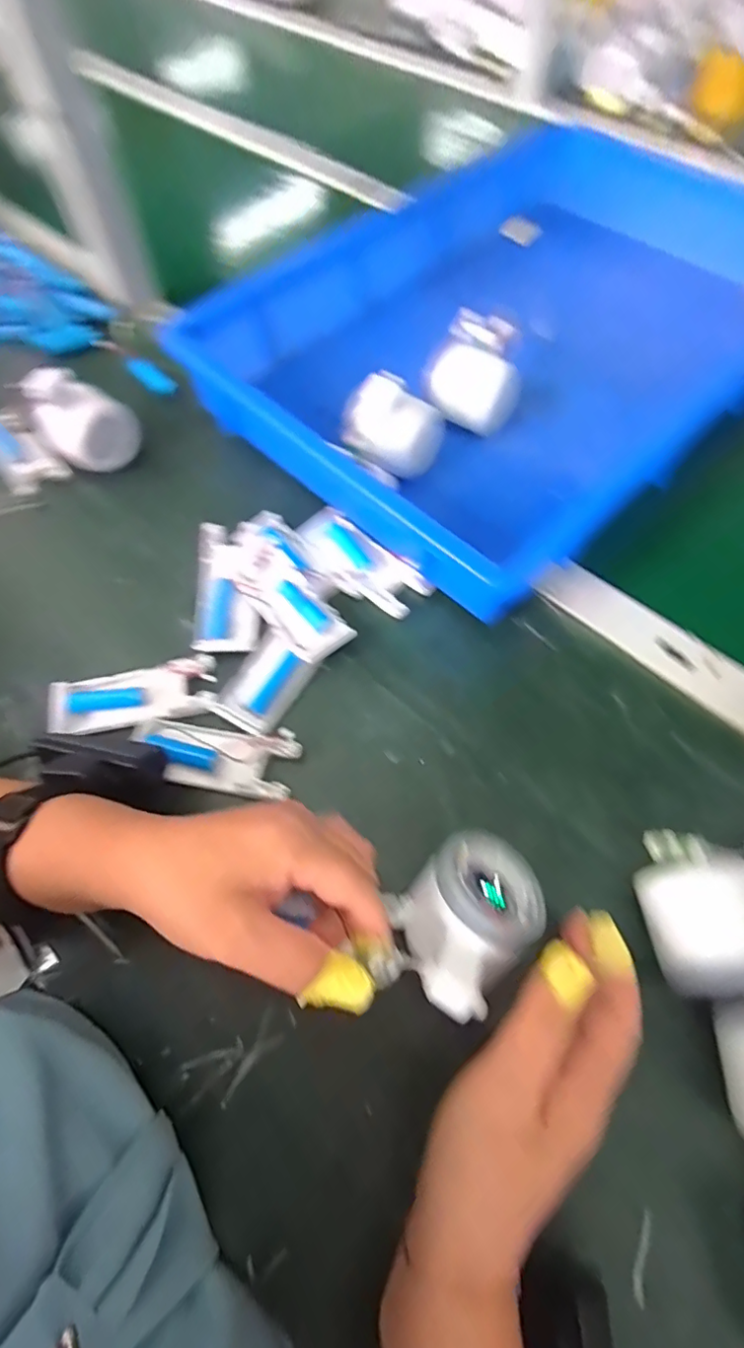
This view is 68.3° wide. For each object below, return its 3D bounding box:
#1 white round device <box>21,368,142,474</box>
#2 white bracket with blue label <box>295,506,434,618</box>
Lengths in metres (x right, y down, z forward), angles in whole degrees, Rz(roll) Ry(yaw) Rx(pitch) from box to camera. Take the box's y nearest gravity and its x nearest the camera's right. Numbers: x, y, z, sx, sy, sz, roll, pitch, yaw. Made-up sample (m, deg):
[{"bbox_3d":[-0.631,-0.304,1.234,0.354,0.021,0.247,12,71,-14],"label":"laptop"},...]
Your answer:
[{"bbox_3d":[-0.238,-0.210,0.451,0.071,0.070,0.043,-30,67,-13],"label":"white round device"},{"bbox_3d":[-0.010,-0.085,0.432,0.113,0.020,0.054,39,71,18],"label":"white bracket with blue label"}]

